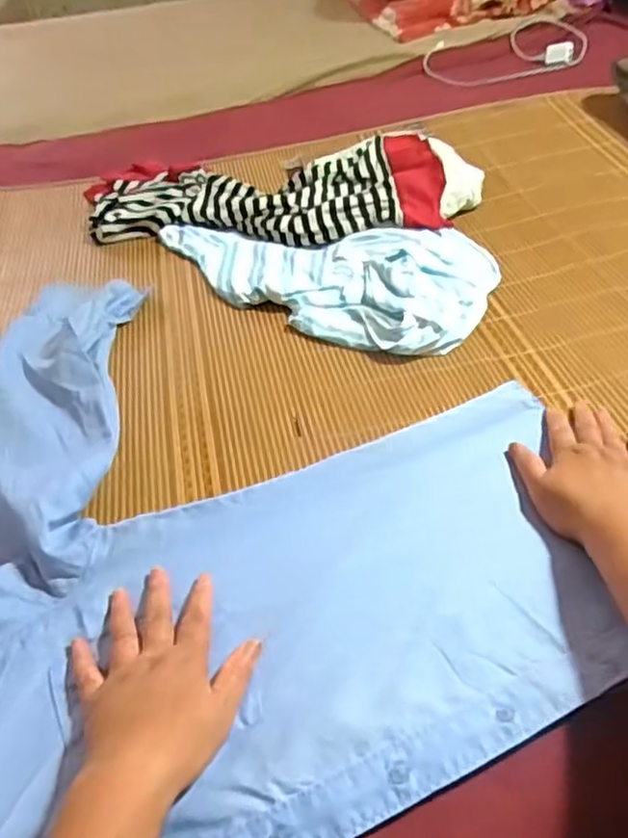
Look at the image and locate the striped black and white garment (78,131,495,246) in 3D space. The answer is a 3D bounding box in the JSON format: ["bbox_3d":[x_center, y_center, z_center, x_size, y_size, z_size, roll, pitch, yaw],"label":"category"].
[{"bbox_3d":[-0.052,-0.335,0.971,0.572,0.073,0.227,-2,44,6],"label":"striped black and white garment"}]

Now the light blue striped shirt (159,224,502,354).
[{"bbox_3d":[0.005,-0.201,0.848,0.429,0.032,0.238,19,49,24],"label":"light blue striped shirt"}]

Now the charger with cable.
[{"bbox_3d":[0.390,-0.758,1.372,0.337,0.044,0.233,-8,44,-1],"label":"charger with cable"}]

